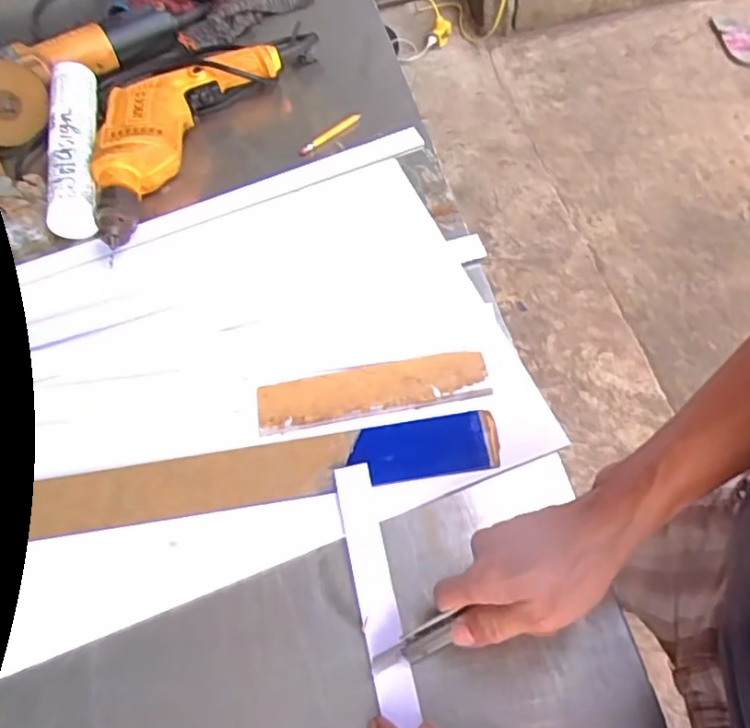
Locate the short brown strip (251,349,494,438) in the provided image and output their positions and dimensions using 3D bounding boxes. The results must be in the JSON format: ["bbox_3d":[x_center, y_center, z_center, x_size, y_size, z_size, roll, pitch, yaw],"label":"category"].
[{"bbox_3d":[-0.003,0.022,0.542,0.196,0.006,0.049,-9,60,-2],"label":"short brown strip"}]

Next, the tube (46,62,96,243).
[{"bbox_3d":[-0.327,-0.240,0.687,0.052,0.052,0.218,-9,61,-1],"label":"tube"}]

